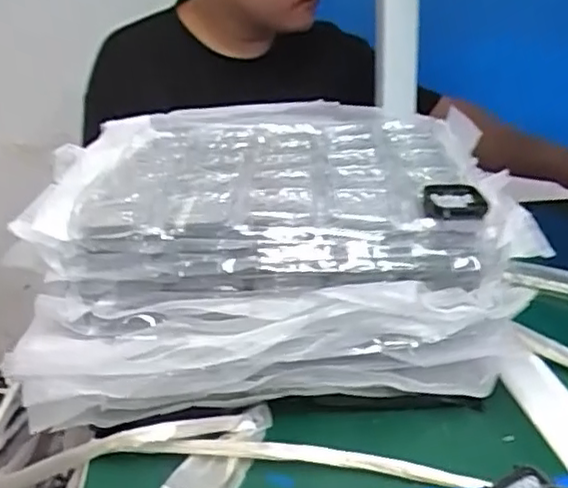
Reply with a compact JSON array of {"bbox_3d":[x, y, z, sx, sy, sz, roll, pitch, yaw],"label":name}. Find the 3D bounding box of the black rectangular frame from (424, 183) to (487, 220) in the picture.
[{"bbox_3d":[0.115,-0.028,0.442,0.040,0.009,0.055,2,22,14],"label":"black rectangular frame"}]

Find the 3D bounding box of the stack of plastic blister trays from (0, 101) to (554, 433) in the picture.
[{"bbox_3d":[-0.017,-0.006,0.577,0.334,0.151,0.326,-4,21,-3],"label":"stack of plastic blister trays"}]

